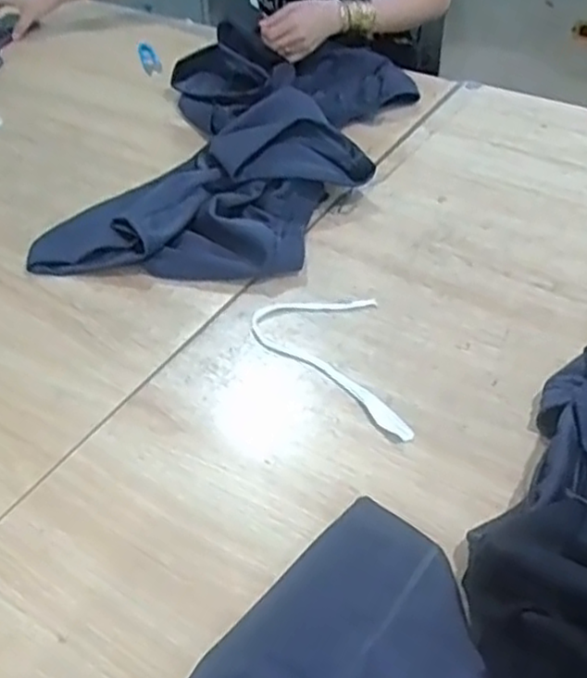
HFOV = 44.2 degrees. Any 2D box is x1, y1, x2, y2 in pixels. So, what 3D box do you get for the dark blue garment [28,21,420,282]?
[{"bbox_3d":[-0.059,-0.290,1.008,0.352,0.064,0.616,12,46,15],"label":"dark blue garment"}]

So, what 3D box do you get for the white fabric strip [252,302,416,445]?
[{"bbox_3d":[0.031,0.028,0.736,0.135,0.008,0.205,-8,45,-1],"label":"white fabric strip"}]

